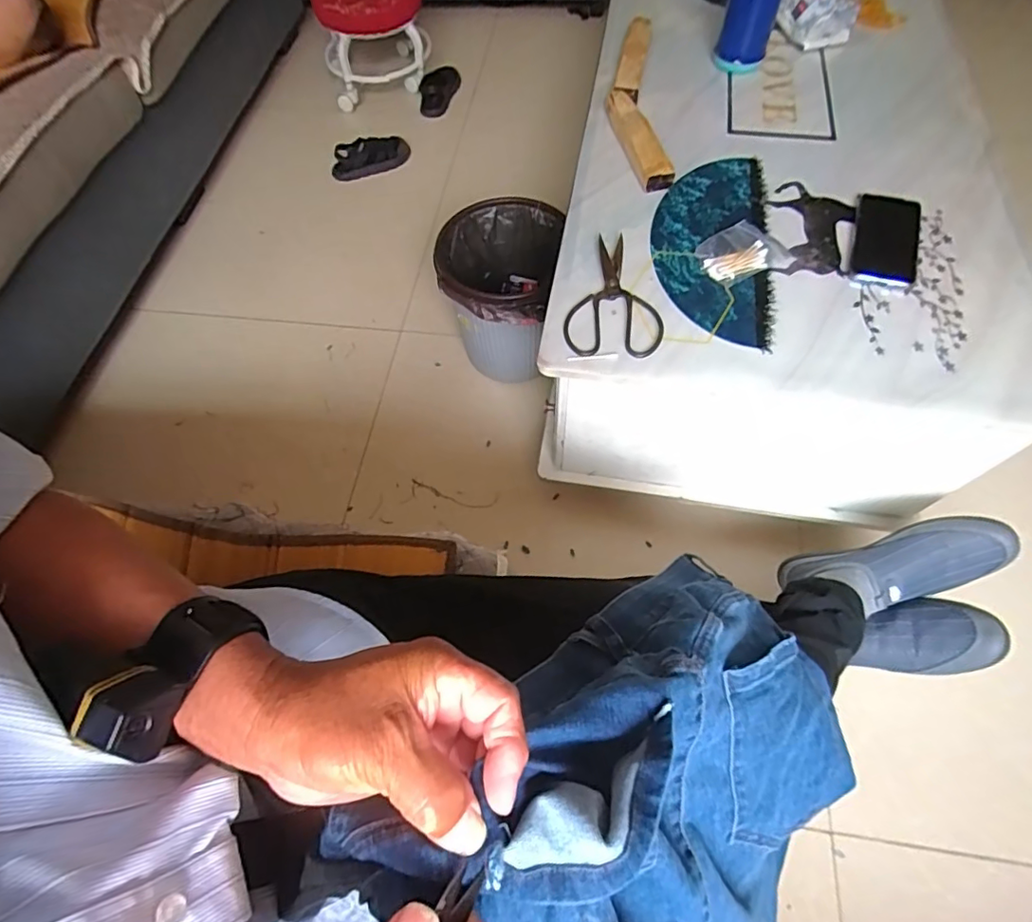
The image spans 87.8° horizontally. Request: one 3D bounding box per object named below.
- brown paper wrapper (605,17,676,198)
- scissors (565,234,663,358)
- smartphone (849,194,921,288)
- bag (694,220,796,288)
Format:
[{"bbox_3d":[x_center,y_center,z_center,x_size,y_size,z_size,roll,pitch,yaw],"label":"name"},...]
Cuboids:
[{"bbox_3d":[0.186,-0.580,0.841,0.082,0.029,0.430,1,64,3],"label":"brown paper wrapper"},{"bbox_3d":[0.118,-0.210,0.668,0.115,0.008,0.192,0,63,2],"label":"scissors"},{"bbox_3d":[0.482,-0.288,0.699,0.076,0.010,0.157,17,65,10],"label":"smartphone"},{"bbox_3d":[0.290,-0.272,0.695,0.109,0.013,0.086,-22,65,-8],"label":"bag"}]

